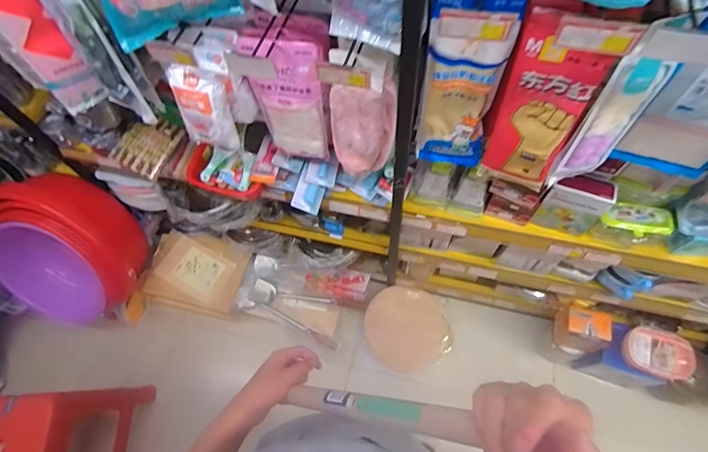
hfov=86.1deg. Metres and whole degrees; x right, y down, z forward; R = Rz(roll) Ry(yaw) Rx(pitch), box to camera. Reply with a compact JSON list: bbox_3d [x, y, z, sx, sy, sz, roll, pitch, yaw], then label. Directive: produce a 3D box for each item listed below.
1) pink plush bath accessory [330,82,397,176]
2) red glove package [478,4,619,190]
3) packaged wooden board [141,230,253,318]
[{"bbox_3d":[0.020,-0.215,0.882,0.140,0.255,0.074,-3,63,2],"label":"pink plush bath accessory"},{"bbox_3d":[0.333,-0.191,0.695,0.135,0.389,0.026,19,62,15],"label":"red glove package"},{"bbox_3d":[-0.660,0.200,1.587,0.398,0.057,0.301,12,80,7],"label":"packaged wooden board"}]

